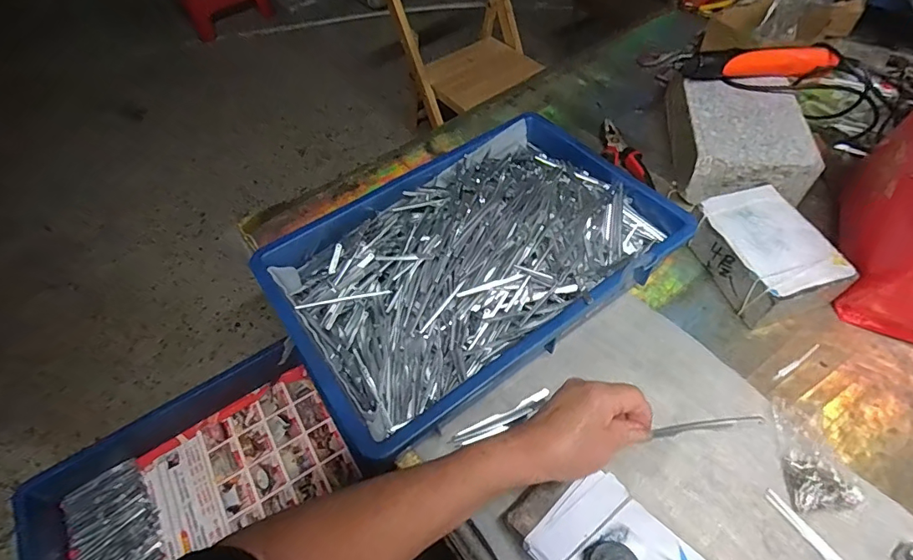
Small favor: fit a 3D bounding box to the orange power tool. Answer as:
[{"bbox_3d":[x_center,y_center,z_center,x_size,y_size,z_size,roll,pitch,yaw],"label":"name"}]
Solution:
[{"bbox_3d":[0.415,-0.305,0.653,0.192,0.037,0.044,0,54,4],"label":"orange power tool"}]

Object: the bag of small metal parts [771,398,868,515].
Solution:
[{"bbox_3d":[0.327,0.157,0.429,0.056,0.029,0.093,-4,54,1],"label":"bag of small metal parts"}]

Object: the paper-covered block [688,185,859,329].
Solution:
[{"bbox_3d":[0.355,-0.030,0.547,0.108,0.066,0.149,-17,55,-8],"label":"paper-covered block"}]

